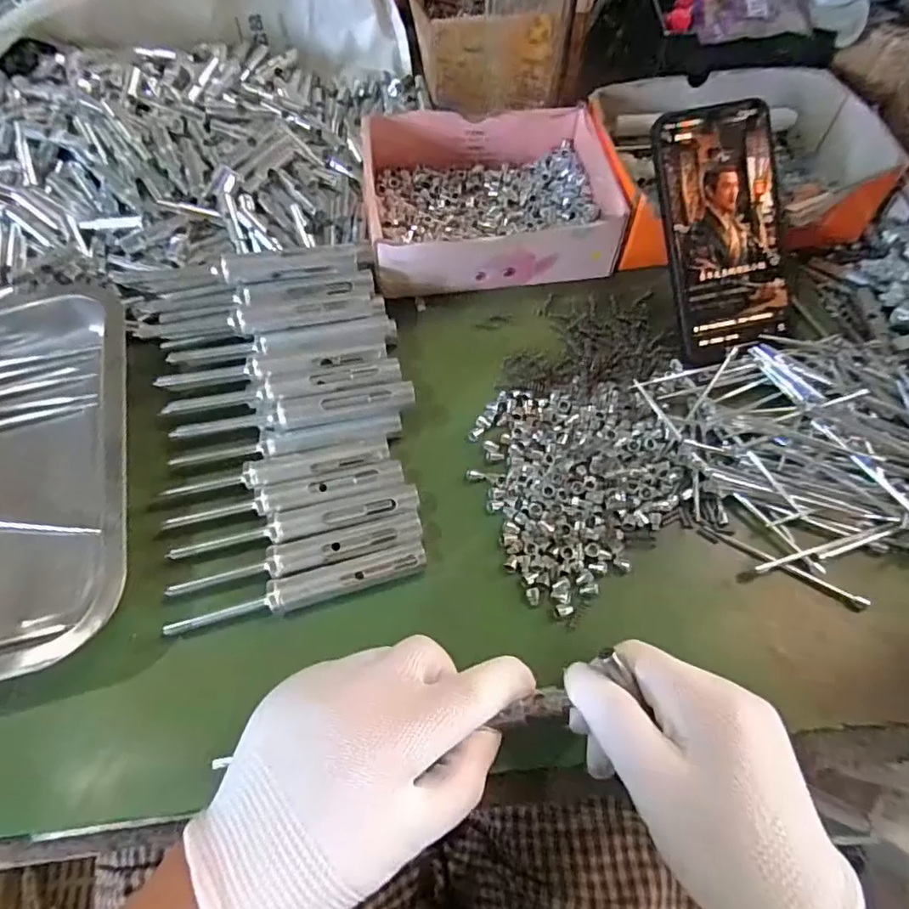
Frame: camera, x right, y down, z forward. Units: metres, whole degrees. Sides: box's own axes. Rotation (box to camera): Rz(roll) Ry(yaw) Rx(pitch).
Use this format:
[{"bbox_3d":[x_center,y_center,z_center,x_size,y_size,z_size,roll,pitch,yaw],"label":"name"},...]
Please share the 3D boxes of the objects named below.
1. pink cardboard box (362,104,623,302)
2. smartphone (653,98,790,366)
[{"bbox_3d":[0.028,-0.194,0.433,0.183,0.068,0.141,-8,62,1],"label":"pink cardboard box"},{"bbox_3d":[0.180,-0.146,0.374,0.077,0.008,0.159,-9,98,-2],"label":"smartphone"}]

